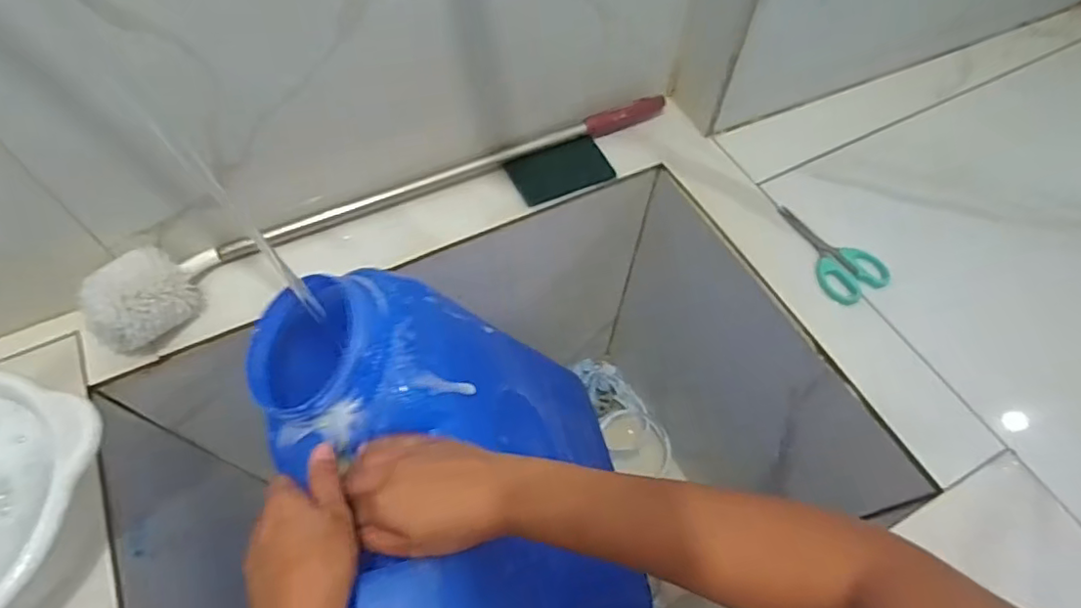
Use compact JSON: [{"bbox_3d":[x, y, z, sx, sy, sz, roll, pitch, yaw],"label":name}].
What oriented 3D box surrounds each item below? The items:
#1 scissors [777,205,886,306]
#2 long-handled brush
[{"bbox_3d":[0.282,-0.058,0.597,0.062,0.013,0.123,-26,62,-16],"label":"scissors"},{"bbox_3d":[-0.125,-0.123,0.595,0.585,0.068,0.065,-29,63,-18],"label":"long-handled brush"}]

